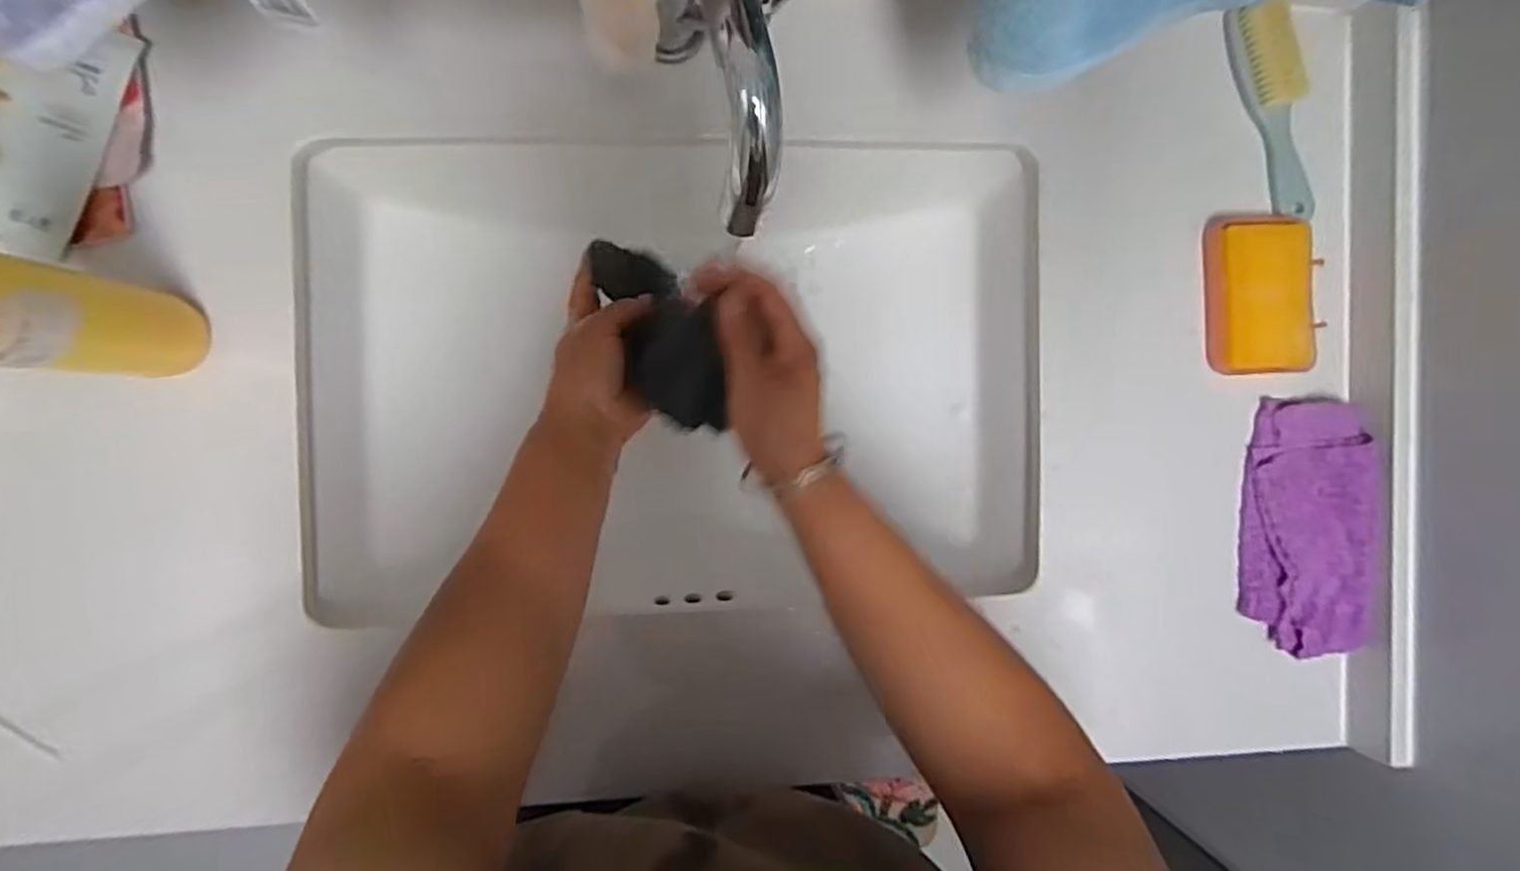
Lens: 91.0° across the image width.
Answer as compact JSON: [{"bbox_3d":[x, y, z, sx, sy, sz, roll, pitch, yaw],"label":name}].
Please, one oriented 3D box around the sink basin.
[{"bbox_3d":[-0.063,-0.049,0.621,0.527,0.172,0.355,-2,92,-7],"label":"sink basin"}]

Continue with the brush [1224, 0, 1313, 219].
[{"bbox_3d":[0.386,-0.242,0.552,0.024,0.037,0.156,-18,94,-6],"label":"brush"}]

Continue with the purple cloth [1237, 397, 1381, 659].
[{"bbox_3d":[0.410,0.068,0.560,0.087,0.017,0.185,1,90,9],"label":"purple cloth"}]

